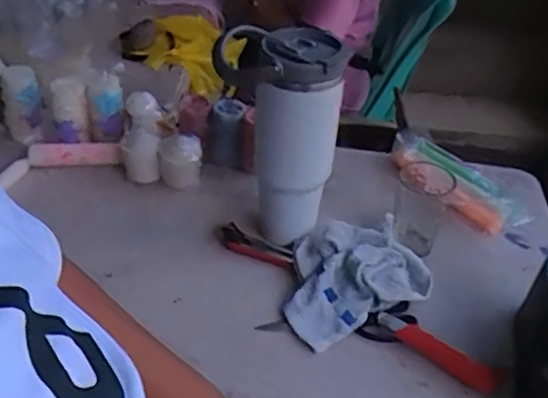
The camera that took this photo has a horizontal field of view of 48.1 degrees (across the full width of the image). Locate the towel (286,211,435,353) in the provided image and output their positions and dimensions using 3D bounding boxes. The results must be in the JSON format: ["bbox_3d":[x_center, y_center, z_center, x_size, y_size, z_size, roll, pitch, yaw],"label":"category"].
[{"bbox_3d":[0.093,0.089,0.766,0.193,0.043,0.149,-16,43,-22],"label":"towel"}]

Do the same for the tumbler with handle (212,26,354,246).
[{"bbox_3d":[0.005,-0.077,0.766,0.139,0.261,0.089,30,46,29],"label":"tumbler with handle"}]

